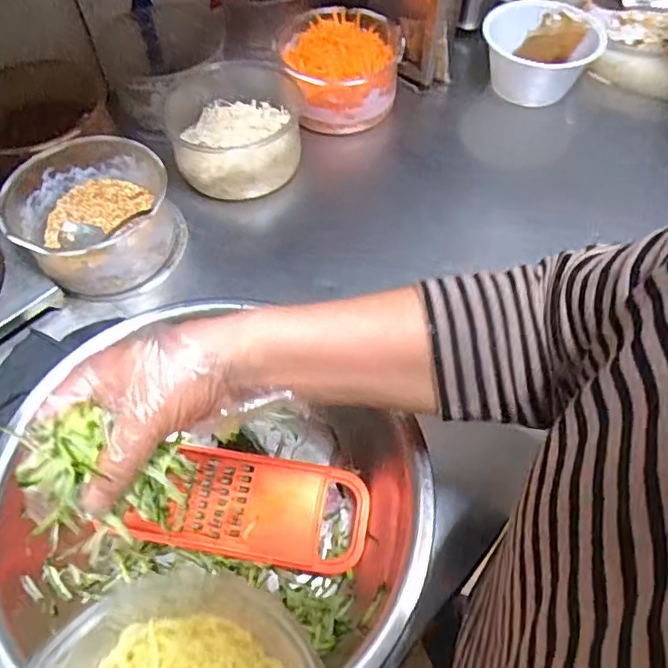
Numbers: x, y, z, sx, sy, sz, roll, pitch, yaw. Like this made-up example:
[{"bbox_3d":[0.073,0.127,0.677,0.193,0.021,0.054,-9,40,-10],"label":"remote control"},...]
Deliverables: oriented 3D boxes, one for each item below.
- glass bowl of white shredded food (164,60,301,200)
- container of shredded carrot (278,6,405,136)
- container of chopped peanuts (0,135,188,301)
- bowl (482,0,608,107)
[{"bbox_3d":[-0.125,-0.266,0.753,0.161,0.089,0.154,0,57,0],"label":"glass bowl of white shredded food"},{"bbox_3d":[0.011,-0.368,0.818,0.163,0.092,0.158,-5,57,-3],"label":"container of shredded carrot"},{"bbox_3d":[-0.268,-0.132,0.673,0.154,0.098,0.165,0,57,0],"label":"container of chopped peanuts"},{"bbox_3d":[0.301,-0.404,0.854,0.170,0.101,0.151,9,58,6],"label":"bowl"}]

